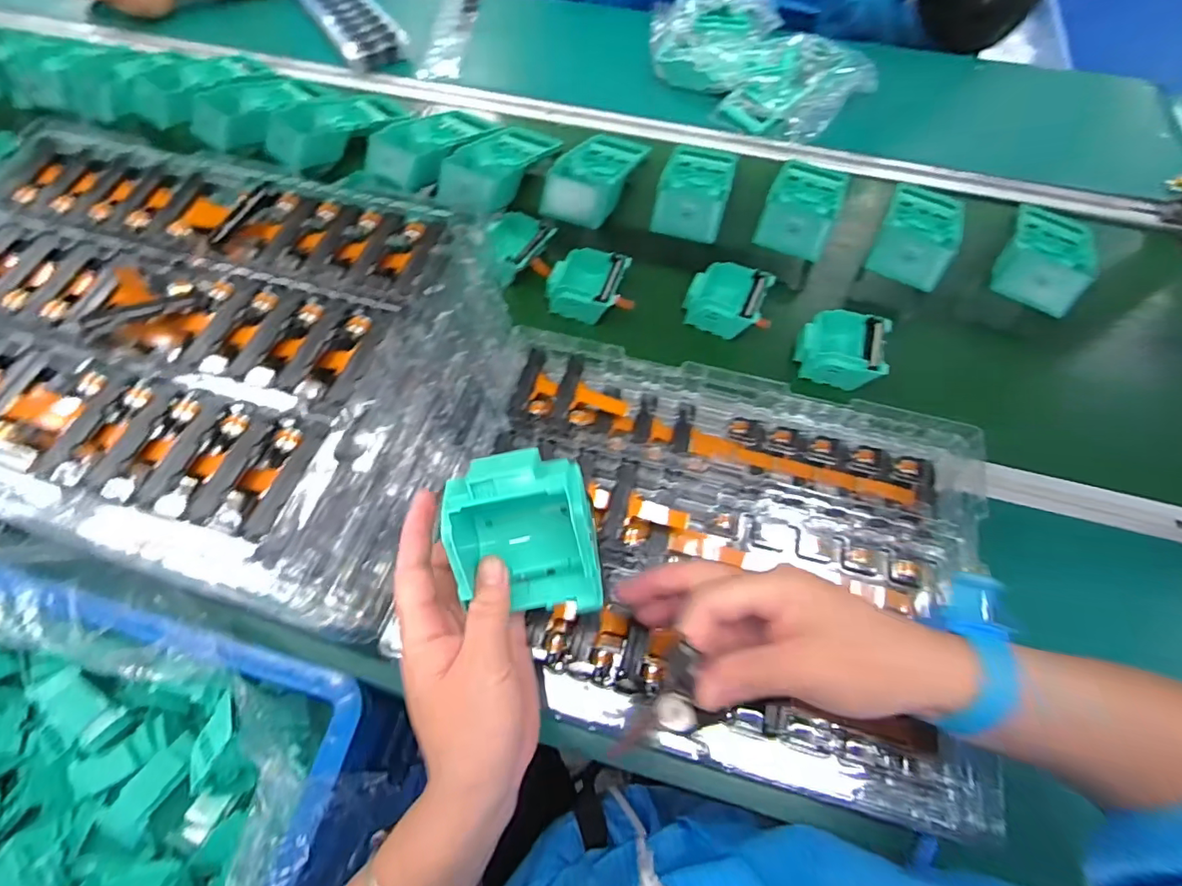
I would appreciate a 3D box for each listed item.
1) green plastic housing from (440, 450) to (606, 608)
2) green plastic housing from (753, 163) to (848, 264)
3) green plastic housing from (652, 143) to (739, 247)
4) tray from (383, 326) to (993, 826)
[{"bbox_3d":[-0.036,0.047,0.277,0.075,0.053,0.075,-7,63,-3],"label":"green plastic housing"},{"bbox_3d":[0.270,-0.305,0.675,0.082,0.044,0.192,21,51,10],"label":"green plastic housing"},{"bbox_3d":[0.133,-0.322,0.679,0.095,0.045,0.190,10,49,5],"label":"green plastic housing"},{"bbox_3d":[0.092,0.072,0.395,0.382,0.034,0.281,14,64,7],"label":"tray"}]

